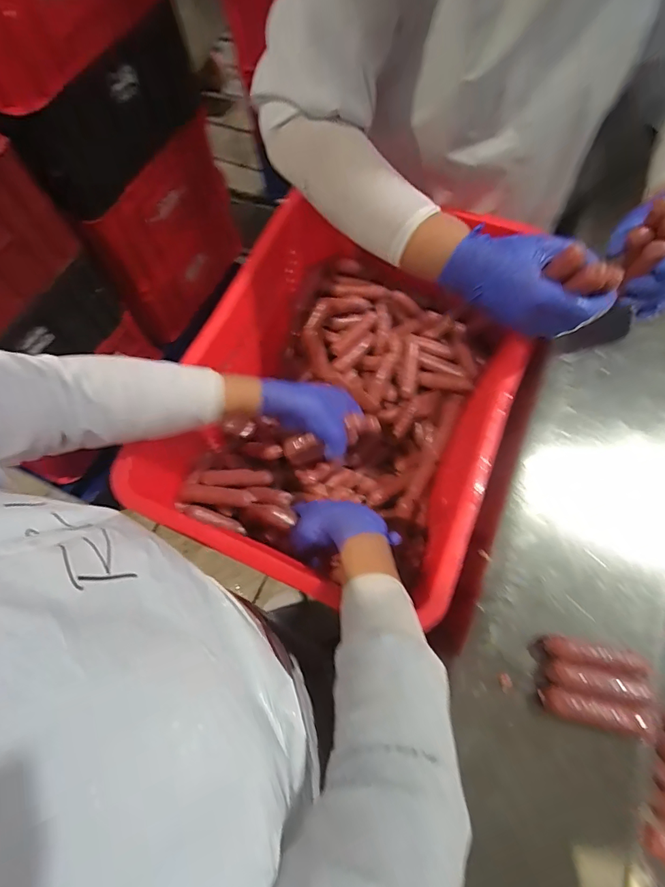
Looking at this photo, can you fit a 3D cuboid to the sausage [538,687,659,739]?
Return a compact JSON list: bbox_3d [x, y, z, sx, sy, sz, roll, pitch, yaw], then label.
[{"bbox_3d":[0.227,0.230,0.369,0.087,0.018,0.024,11,69,4],"label":"sausage"}]

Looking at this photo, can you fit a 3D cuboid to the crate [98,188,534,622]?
[{"bbox_3d":[0.037,-0.072,0.576,0.356,0.191,0.458,21,70,7],"label":"crate"}]

